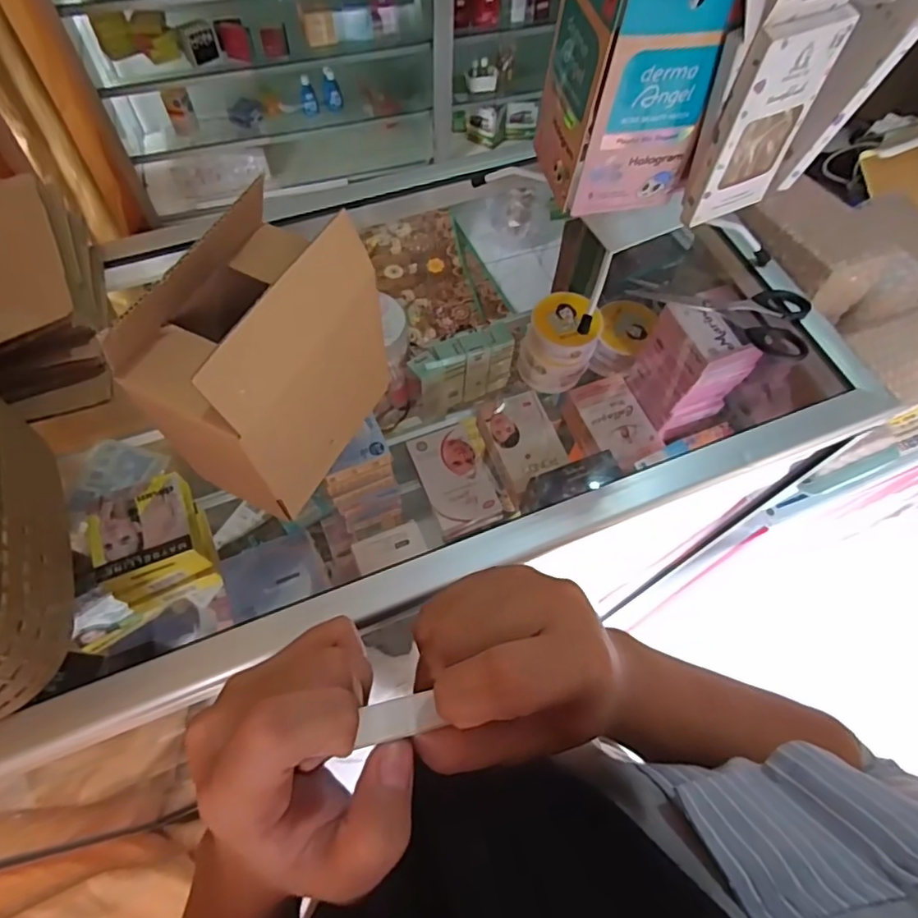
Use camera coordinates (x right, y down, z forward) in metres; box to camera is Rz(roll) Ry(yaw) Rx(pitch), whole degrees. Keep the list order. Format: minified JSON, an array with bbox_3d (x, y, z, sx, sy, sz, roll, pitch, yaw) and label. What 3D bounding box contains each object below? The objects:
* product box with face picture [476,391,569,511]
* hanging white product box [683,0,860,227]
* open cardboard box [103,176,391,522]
[{"bbox_3d":[0.076,-0.015,0.659,0.076,0.028,0.122,-17,64,-11],"label":"product box with face picture"},{"bbox_3d":[0.196,-0.222,0.364,0.072,0.137,0.026,-31,67,-17],"label":"hanging white product box"},{"bbox_3d":[-0.115,-0.060,0.348,0.080,0.145,0.128,28,64,12],"label":"open cardboard box"}]

